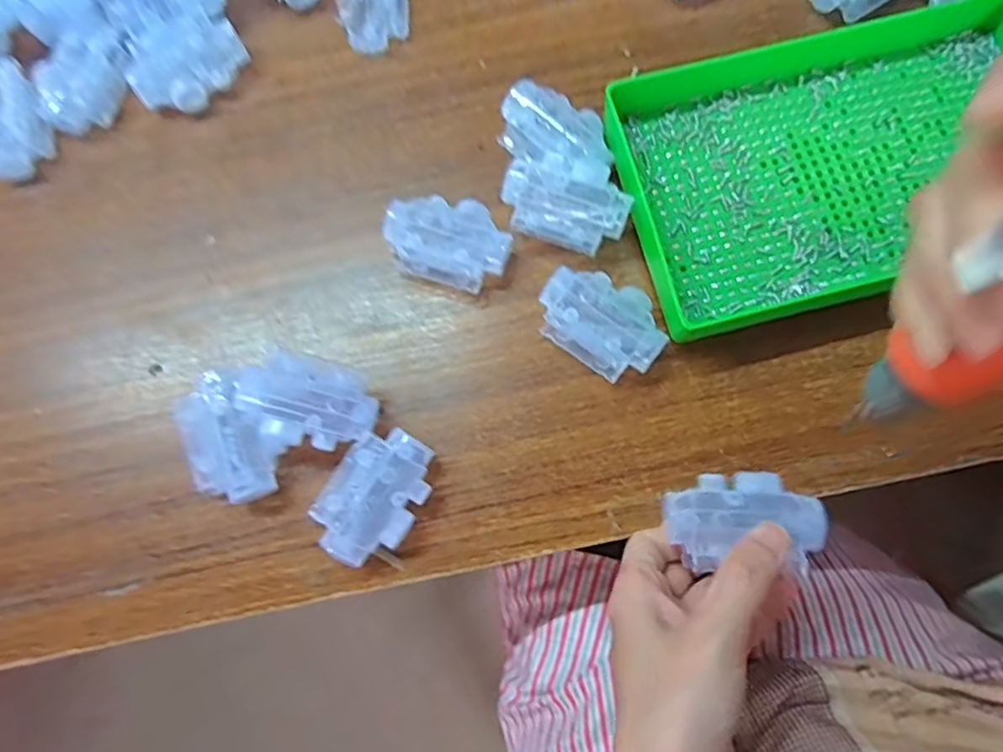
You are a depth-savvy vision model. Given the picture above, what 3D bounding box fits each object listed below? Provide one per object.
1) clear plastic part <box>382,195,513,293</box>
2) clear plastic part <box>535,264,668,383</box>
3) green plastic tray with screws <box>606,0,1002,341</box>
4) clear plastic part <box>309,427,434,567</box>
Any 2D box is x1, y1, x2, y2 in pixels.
[{"bbox_3d":[-0.030,-0.078,0.371,0.069,0.028,0.046,18,79,4],"label":"clear plastic part"},{"bbox_3d":[0.055,-0.030,0.358,0.068,0.027,0.047,38,81,8],"label":"clear plastic part"},{"bbox_3d":[0.195,-0.124,0.376,0.245,0.034,0.155,-16,78,-2],"label":"green plastic tray with screws"},{"bbox_3d":[-0.064,0.062,0.340,0.044,0.029,0.069,33,81,7],"label":"clear plastic part"}]

